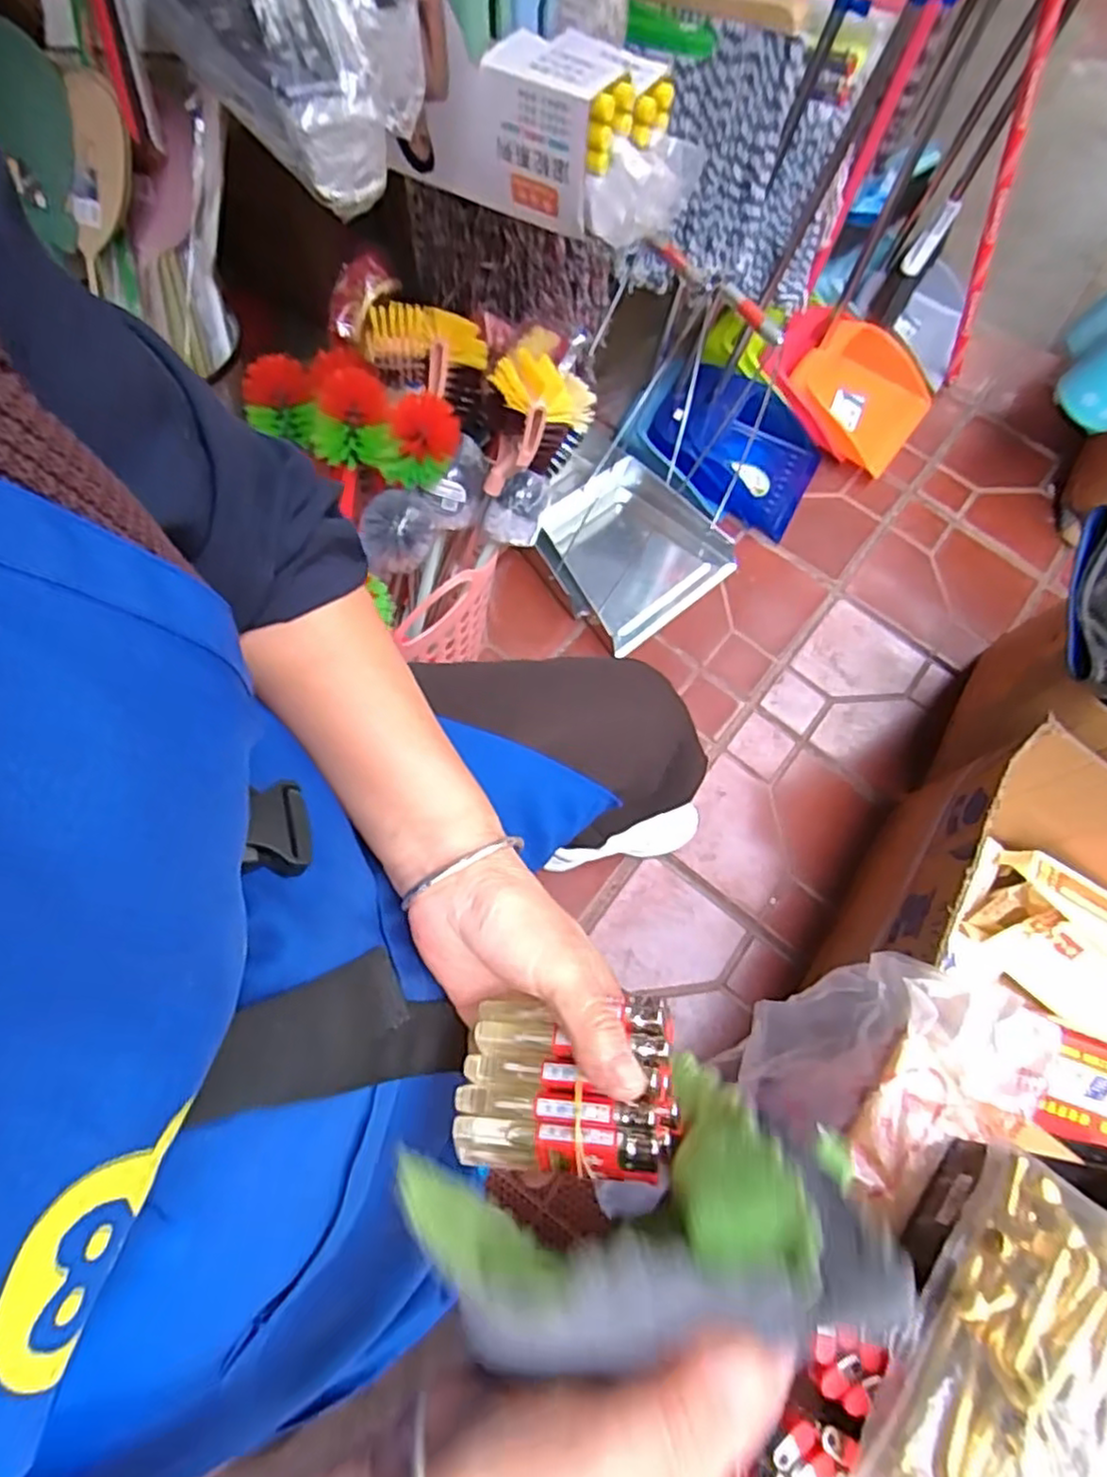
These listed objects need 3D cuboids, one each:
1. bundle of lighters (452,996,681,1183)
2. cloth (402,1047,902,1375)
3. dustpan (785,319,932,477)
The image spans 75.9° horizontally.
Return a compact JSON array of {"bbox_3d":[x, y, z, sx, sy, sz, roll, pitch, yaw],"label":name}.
[{"bbox_3d":[0.006,0.137,0.280,0.086,0.028,0.062,1,68,-2],"label":"bundle of lighters"},{"bbox_3d":[0.029,0.159,0.241,0.160,0.081,0.068,4,67,-21],"label":"cloth"},{"bbox_3d":[0.599,-0.675,1.395,0.256,0.101,0.272,32,71,10],"label":"dustpan"}]

